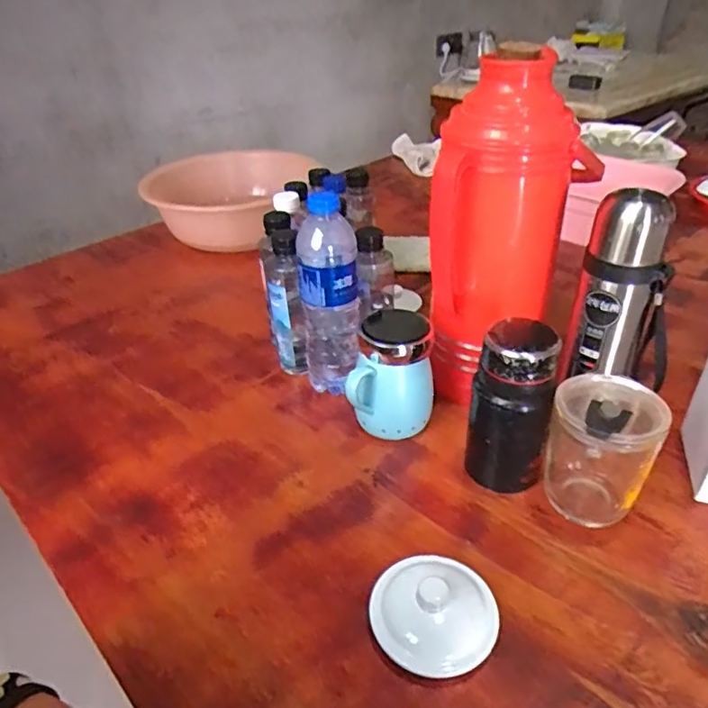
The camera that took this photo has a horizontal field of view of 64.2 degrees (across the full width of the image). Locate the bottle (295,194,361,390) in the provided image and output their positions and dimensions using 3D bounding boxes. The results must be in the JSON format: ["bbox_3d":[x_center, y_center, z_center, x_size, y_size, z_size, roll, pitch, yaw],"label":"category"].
[{"bbox_3d":[-0.027,-0.058,0.623,0.060,0.231,0.056,-4,33,-3],"label":"bottle"}]

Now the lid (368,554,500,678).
[{"bbox_3d":[0.060,0.189,0.424,0.091,0.039,0.086,-1,33,1],"label":"lid"}]

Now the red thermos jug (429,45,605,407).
[{"bbox_3d":[0.153,-0.103,0.583,0.134,0.344,0.131,7,36,14],"label":"red thermos jug"}]

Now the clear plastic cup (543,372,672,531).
[{"bbox_3d":[0.213,0.088,0.492,0.080,0.116,0.081,-1,33,1],"label":"clear plastic cup"}]

